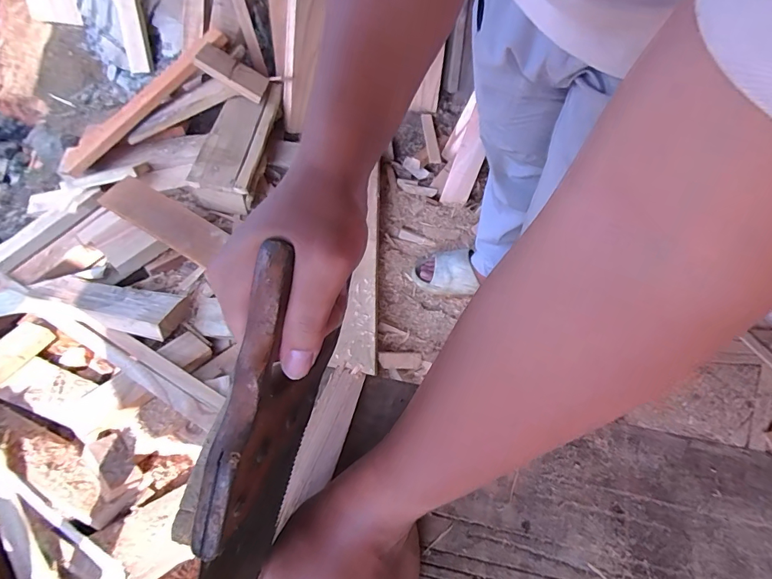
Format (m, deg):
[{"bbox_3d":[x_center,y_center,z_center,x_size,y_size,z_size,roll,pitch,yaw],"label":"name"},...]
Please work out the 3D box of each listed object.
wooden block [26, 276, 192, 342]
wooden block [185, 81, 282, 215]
[{"bbox_3d":[-0.688,0.041,1.050,0.374,0.065,0.136,7,32,5],"label":"wooden block"},{"bbox_3d":[-0.449,-0.450,1.307,0.173,0.107,0.449,5,60,0],"label":"wooden block"}]

